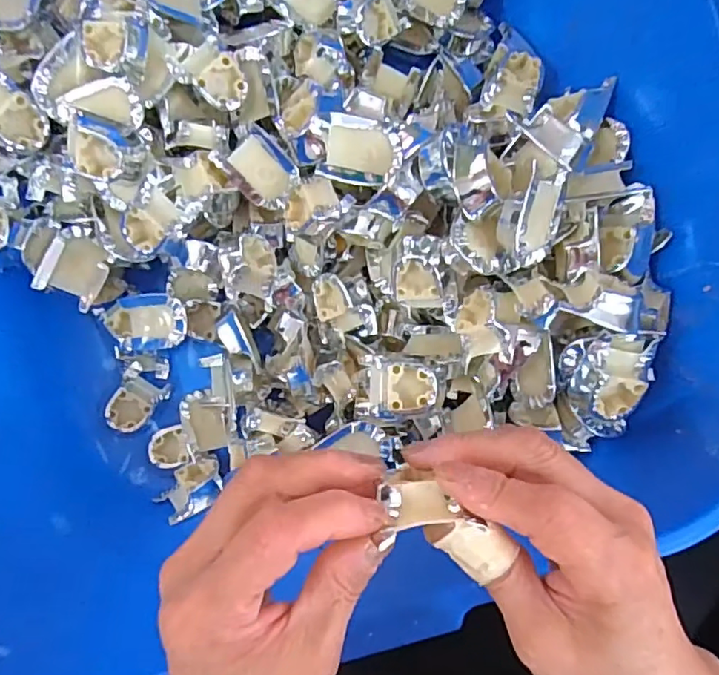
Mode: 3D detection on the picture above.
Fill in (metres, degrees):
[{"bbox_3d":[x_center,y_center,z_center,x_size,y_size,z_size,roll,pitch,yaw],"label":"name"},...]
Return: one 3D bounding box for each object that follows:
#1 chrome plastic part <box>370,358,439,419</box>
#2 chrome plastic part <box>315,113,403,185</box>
[{"bbox_3d":[0.026,0.032,0.344,0.039,0.017,0.036,2,87,-3],"label":"chrome plastic part"},{"bbox_3d":[0.002,-0.109,0.334,0.045,0.016,0.040,11,86,-3],"label":"chrome plastic part"}]

